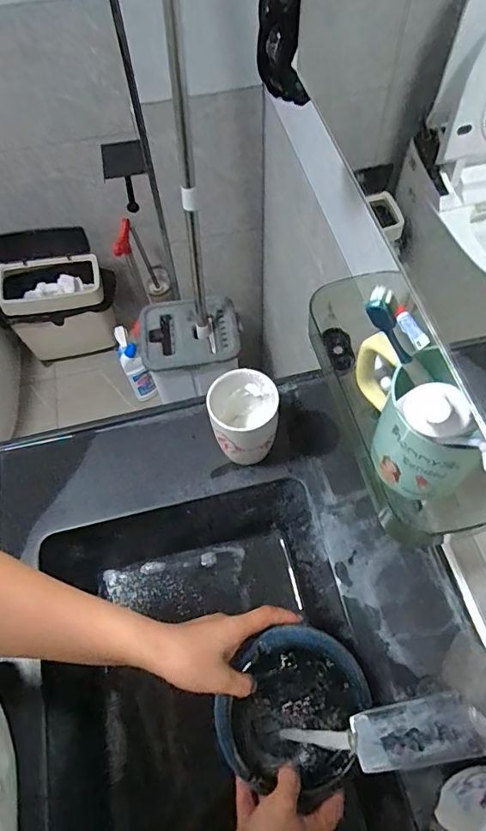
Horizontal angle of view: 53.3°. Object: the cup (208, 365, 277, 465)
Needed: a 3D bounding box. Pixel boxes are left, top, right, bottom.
[{"bbox_3d":[0.001,0.009,0.543,0.074,0.103,0.071,-1,61,2],"label":"cup"}]

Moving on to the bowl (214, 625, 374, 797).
[{"bbox_3d":[0.048,0.268,0.436,0.125,0.048,0.133,-1,61,2],"label":"bowl"}]

